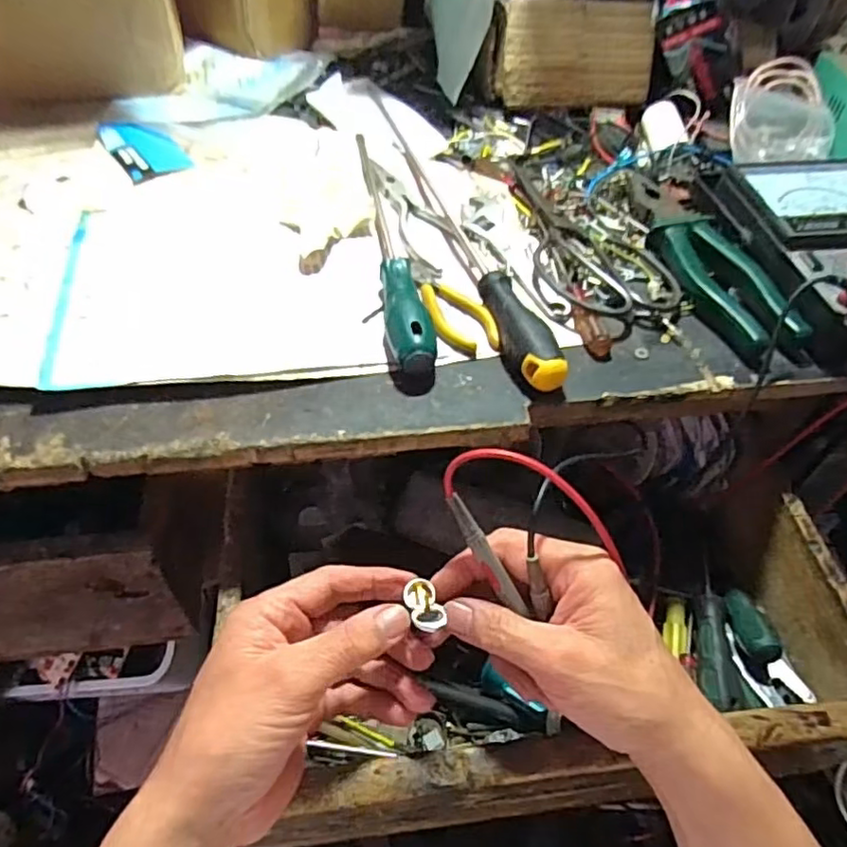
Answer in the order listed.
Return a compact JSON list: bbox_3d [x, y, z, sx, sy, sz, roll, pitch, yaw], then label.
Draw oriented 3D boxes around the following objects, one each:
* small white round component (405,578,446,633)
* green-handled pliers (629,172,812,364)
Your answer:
[{"bbox_3d":[0.001,0.092,0.312,0.015,0.009,0.030,-8,37,-10],"label":"small white round component"},{"bbox_3d":[0.205,-0.121,0.460,0.056,0.025,0.196,-6,52,-9],"label":"green-handled pliers"}]

